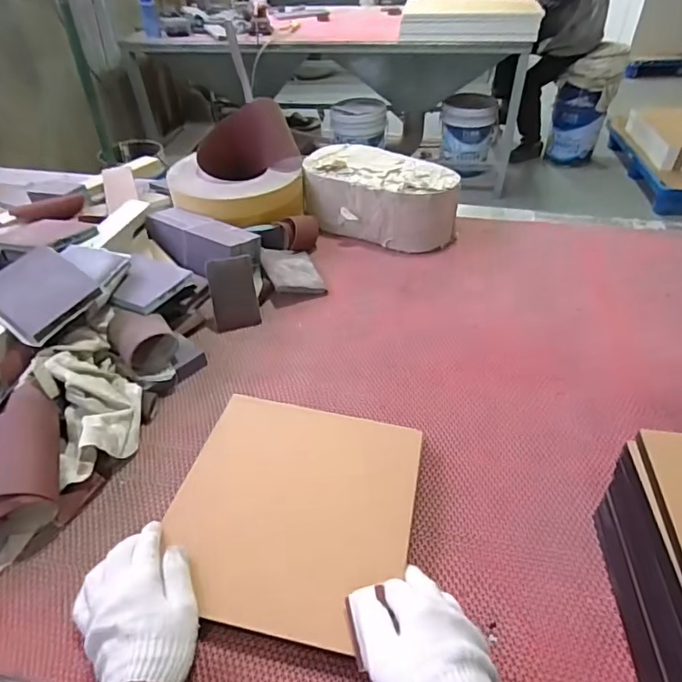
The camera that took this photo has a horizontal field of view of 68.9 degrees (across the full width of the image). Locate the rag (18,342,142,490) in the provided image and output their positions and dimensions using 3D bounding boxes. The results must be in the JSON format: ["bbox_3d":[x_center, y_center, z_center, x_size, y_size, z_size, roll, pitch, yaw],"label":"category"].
[{"bbox_3d":[-0.307,0.070,0.604,0.112,0.078,0.177,-27,50,-26],"label":"rag"}]

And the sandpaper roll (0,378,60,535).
[{"bbox_3d":[-0.345,0.122,0.548,0.064,0.070,0.161,-7,67,-8],"label":"sandpaper roll"}]

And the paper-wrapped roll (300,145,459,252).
[{"bbox_3d":[0.074,-0.269,0.929,0.285,0.115,0.151,22,47,20],"label":"paper-wrapped roll"}]

